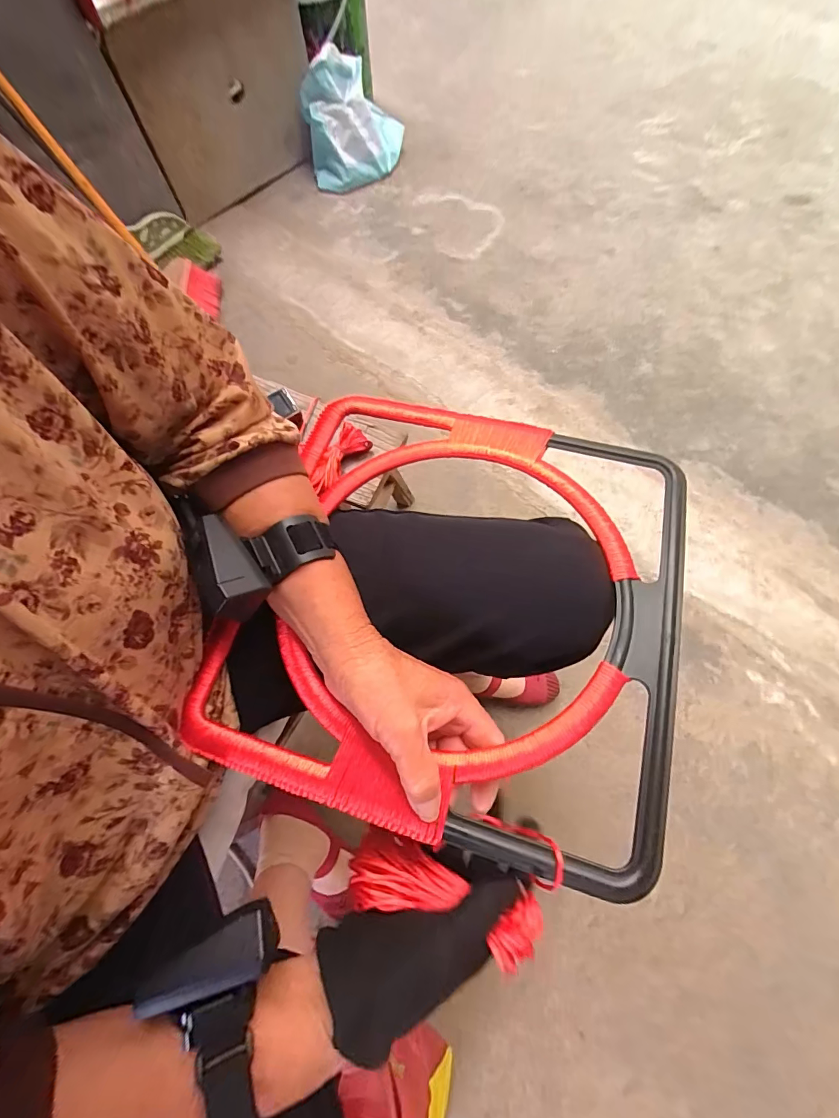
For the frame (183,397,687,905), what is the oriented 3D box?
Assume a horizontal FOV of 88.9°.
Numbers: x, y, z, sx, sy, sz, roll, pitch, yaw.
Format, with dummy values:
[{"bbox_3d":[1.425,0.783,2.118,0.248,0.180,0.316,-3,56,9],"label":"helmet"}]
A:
[{"bbox_3d":[0.025,0.020,0.332,0.325,0.032,0.334,15,69,9],"label":"frame"}]

